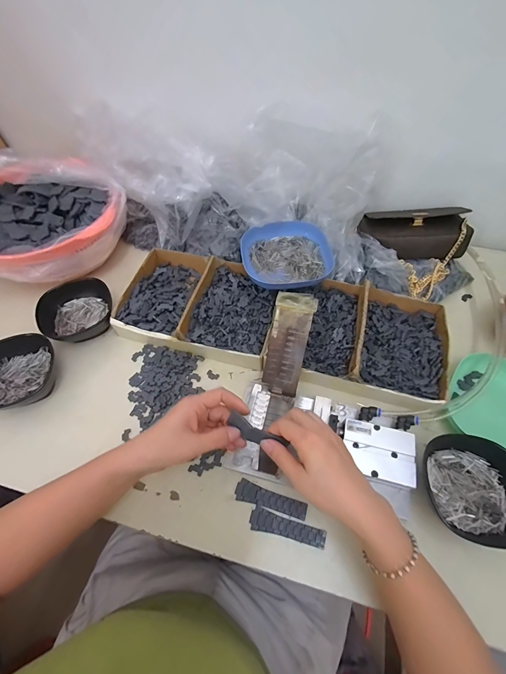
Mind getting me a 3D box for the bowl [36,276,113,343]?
[{"bbox_3d":[-0.278,-0.038,0.486,0.111,0.046,0.117,0,57,0],"label":"bowl"}]

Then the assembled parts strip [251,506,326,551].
[{"bbox_3d":[0.040,0.219,0.348,0.086,0.004,0.023,13,58,9],"label":"assembled parts strip"}]

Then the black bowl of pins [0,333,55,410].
[{"bbox_3d":[-0.331,0.053,0.432,0.101,0.053,0.108,0,57,0],"label":"black bowl of pins"}]

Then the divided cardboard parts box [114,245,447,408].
[{"bbox_3d":[0.039,-0.033,0.470,0.487,0.055,0.197,12,58,8],"label":"divided cardboard parts box"}]

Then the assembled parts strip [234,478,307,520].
[{"bbox_3d":[0.022,0.194,0.363,0.086,0.004,0.023,13,58,9],"label":"assembled parts strip"}]

